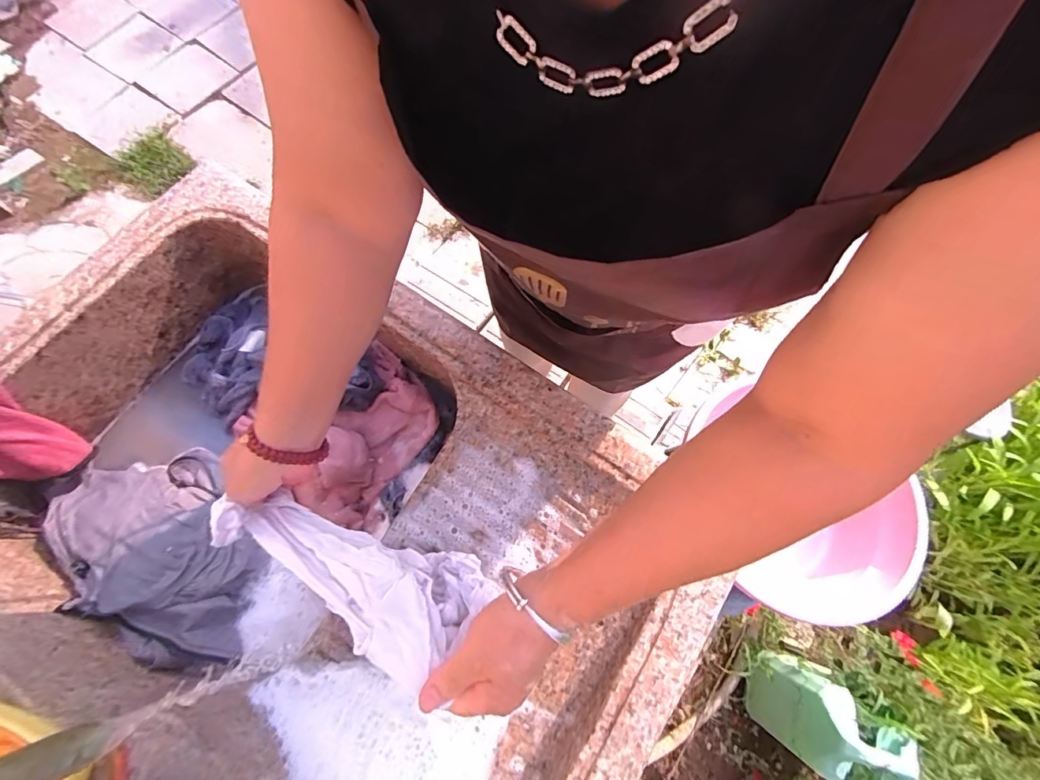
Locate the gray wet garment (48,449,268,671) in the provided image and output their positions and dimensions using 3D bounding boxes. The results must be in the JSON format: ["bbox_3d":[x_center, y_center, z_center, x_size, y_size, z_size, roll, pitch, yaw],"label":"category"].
[{"bbox_3d":[-0.428,0.191,0.521,0.167,0.072,0.297,-35,77,-10],"label":"gray wet garment"}]

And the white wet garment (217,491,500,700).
[{"bbox_3d":[-0.149,0.157,0.390,0.236,0.081,0.091,19,69,16],"label":"white wet garment"}]

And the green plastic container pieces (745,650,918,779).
[{"bbox_3d":[0.682,0.813,0.886,0.190,0.249,0.453,-21,75,-6],"label":"green plastic container pieces"}]

